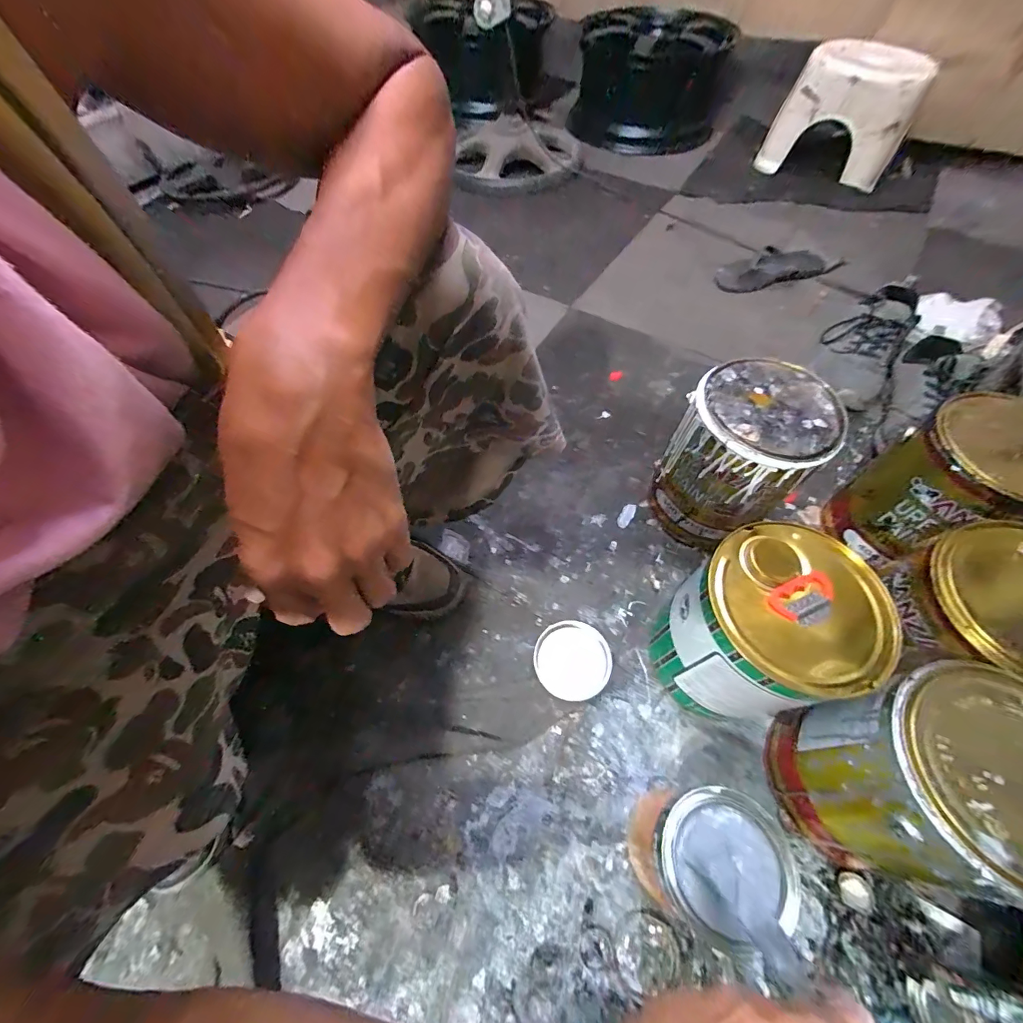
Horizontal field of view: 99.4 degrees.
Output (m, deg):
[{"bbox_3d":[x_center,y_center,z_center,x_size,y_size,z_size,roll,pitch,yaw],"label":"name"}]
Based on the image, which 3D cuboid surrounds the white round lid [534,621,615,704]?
[{"bbox_3d":[0.076,0.185,0.543,0.092,0.025,0.093,1,60,-1],"label":"white round lid"}]

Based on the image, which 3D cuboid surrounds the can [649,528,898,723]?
[{"bbox_3d":[0.255,0.132,0.473,0.151,0.211,0.157,1,60,-1],"label":"can"}]

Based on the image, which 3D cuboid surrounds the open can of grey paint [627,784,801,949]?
[{"bbox_3d":[0.172,0.317,0.412,0.095,0.135,0.092,1,60,-1],"label":"open can of grey paint"}]

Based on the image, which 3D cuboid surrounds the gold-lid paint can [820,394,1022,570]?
[{"bbox_3d":[0.532,-0.022,0.542,0.147,0.195,0.146,0,60,0],"label":"gold-lid paint can"}]

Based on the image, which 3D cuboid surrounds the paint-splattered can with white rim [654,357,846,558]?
[{"bbox_3d":[0.290,-0.065,0.583,0.151,0.216,0.153,1,60,-1],"label":"paint-splattered can with white rim"}]

